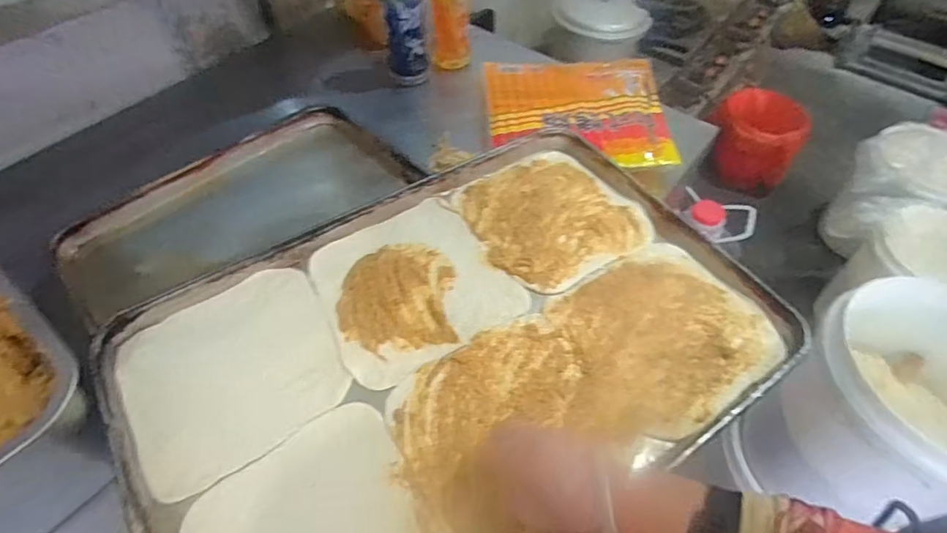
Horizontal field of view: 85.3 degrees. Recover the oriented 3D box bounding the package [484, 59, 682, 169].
[{"bbox_3d":[0.164,-0.241,0.801,0.274,0.026,0.283,-1,52,-1],"label":"package"}]

